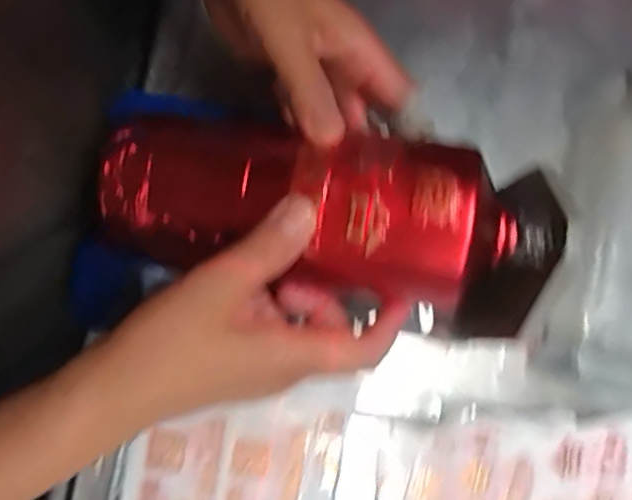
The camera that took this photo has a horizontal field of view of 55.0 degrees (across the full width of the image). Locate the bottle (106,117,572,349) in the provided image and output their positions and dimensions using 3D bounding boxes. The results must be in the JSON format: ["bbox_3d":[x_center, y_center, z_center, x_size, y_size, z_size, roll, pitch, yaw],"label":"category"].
[{"bbox_3d":[0.006,-0.013,0.303,0.218,0.083,0.073,12,76,2],"label":"bottle"}]

